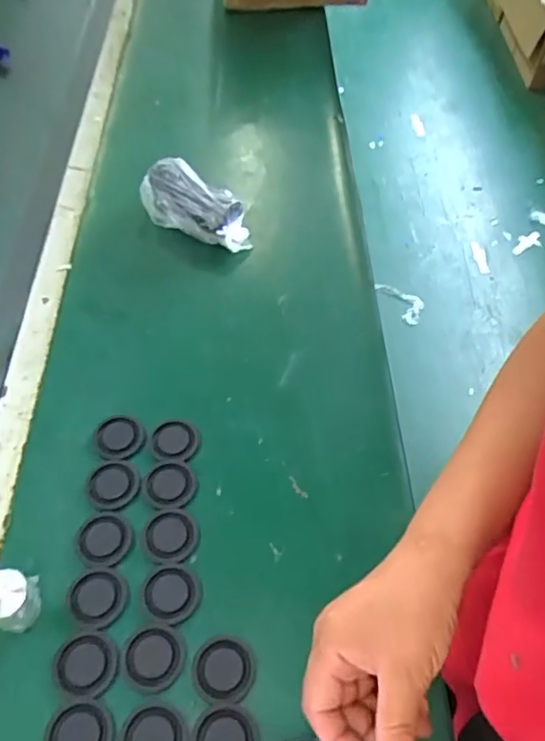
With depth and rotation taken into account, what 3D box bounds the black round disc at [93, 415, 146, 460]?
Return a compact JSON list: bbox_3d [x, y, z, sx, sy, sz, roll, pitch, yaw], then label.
[{"bbox_3d":[-0.143,0.061,0.549,0.044,0.005,0.047,1,54,-1],"label":"black round disc"}]

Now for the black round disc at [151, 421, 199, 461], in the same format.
[{"bbox_3d":[-0.090,0.064,0.548,0.042,0.004,0.040,1,54,-1],"label":"black round disc"}]

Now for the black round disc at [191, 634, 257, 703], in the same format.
[{"bbox_3d":[-0.036,0.220,0.435,0.045,0.004,0.045,1,54,-1],"label":"black round disc"}]

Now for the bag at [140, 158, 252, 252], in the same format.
[{"bbox_3d":[-0.093,-0.199,0.709,0.150,0.054,0.053,30,59,19],"label":"bag"}]

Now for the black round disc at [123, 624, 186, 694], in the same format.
[{"bbox_3d":[-0.088,0.213,0.439,0.044,0.004,0.045,1,54,-1],"label":"black round disc"}]

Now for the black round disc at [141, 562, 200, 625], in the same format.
[{"bbox_3d":[-0.080,0.177,0.468,0.044,0.004,0.046,1,54,-1],"label":"black round disc"}]

